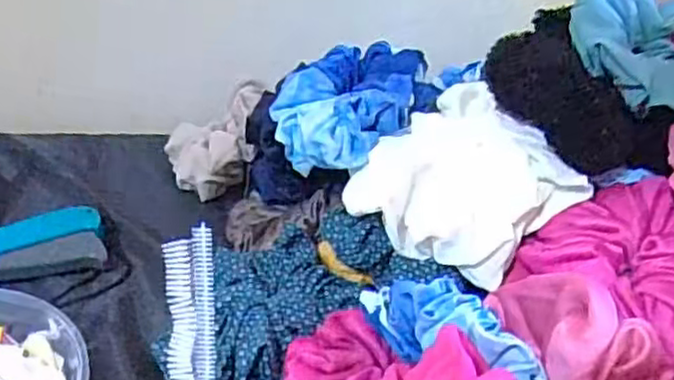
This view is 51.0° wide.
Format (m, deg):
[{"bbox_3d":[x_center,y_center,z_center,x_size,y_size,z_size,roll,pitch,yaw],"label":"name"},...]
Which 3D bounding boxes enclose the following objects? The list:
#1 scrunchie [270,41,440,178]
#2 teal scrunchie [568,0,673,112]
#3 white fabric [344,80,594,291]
[{"bbox_3d":[0.012,-0.061,0.497,0.107,0.051,0.107,-6,53,7],"label":"scrunchie"},{"bbox_3d":[0.179,-0.092,0.426,0.078,0.044,0.101,3,33,-8],"label":"teal scrunchie"},{"bbox_3d":[0.071,-0.005,0.443,0.108,0.067,0.120,-13,38,-29],"label":"white fabric"}]

